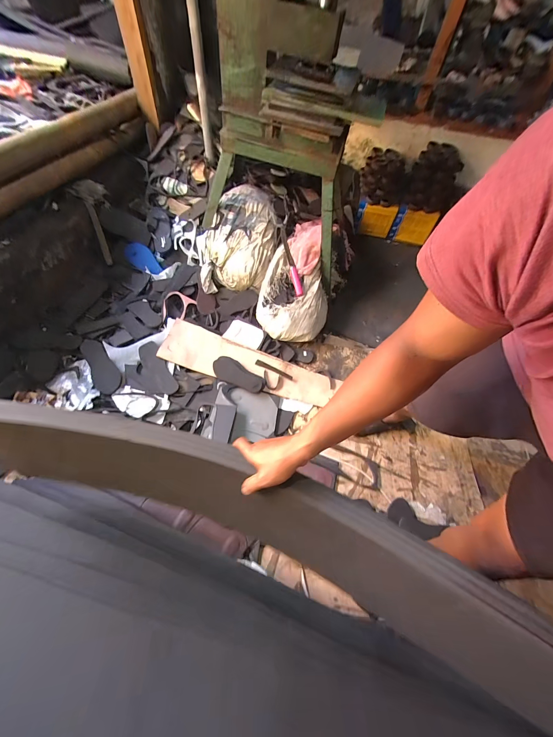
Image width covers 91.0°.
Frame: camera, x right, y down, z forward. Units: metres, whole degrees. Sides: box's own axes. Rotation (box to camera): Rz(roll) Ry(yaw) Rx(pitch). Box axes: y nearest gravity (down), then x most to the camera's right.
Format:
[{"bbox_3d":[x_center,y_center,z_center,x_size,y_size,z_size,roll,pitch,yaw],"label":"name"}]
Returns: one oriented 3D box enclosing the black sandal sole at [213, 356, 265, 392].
[{"bbox_3d":[-0.164,0.031,1.192,0.246,0.035,0.113,28,58,-1],"label":"black sandal sole"}]

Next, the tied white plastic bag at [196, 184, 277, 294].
[{"bbox_3d":[-0.202,-0.658,1.389,0.390,0.263,0.455,-5,57,-8],"label":"tied white plastic bag"}]

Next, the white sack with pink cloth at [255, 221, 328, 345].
[{"bbox_3d":[0.112,-0.420,1.348,0.333,0.266,0.535,14,57,5],"label":"white sack with pink cloth"}]

